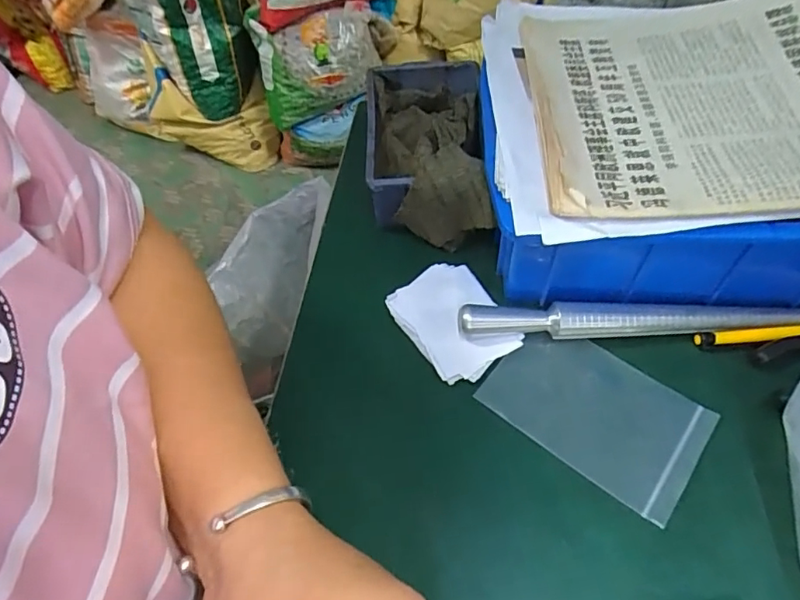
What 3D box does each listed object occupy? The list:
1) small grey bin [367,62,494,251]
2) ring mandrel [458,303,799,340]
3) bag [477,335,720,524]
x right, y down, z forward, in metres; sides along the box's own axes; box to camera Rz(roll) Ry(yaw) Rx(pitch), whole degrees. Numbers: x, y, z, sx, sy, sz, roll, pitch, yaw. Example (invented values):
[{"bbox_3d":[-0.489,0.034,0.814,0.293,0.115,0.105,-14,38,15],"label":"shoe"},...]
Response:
[{"bbox_3d":[0.020,-0.118,0.403,0.090,0.054,0.157,-2,54,2],"label":"small grey bin"},{"bbox_3d":[0.155,0.012,0.332,0.230,0.029,0.018,-4,54,1],"label":"ring mandrel"},{"bbox_3d":[0.116,0.066,0.313,0.121,0.008,0.077,32,64,22],"label":"bag"}]

